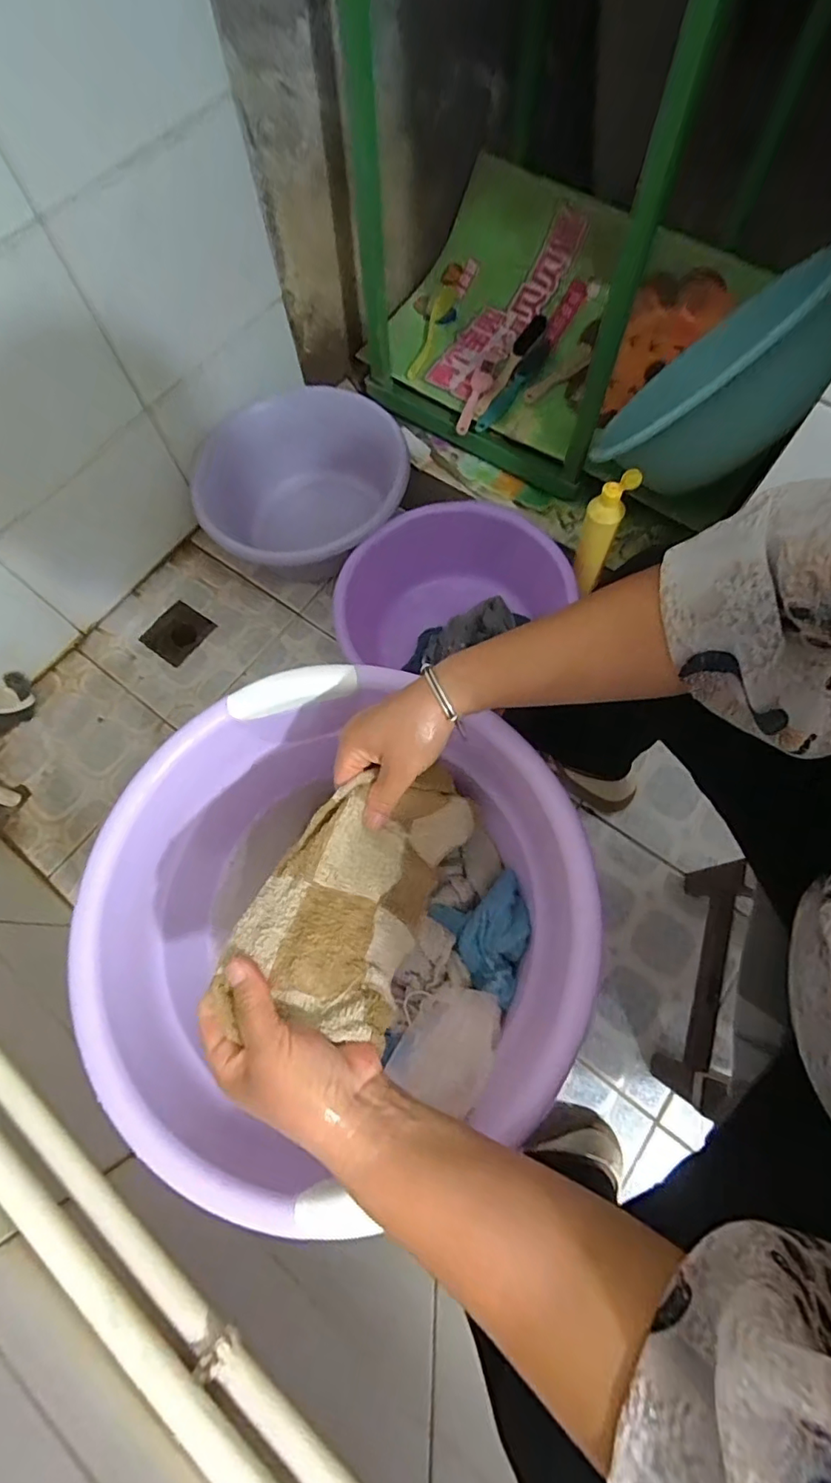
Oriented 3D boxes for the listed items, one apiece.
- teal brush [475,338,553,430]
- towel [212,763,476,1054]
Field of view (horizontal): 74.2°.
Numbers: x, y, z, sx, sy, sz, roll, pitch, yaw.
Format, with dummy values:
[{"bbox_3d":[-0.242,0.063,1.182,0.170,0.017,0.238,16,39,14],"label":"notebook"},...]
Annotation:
[{"bbox_3d":[0.201,-0.709,1.085,0.039,0.027,0.230,33,75,13],"label":"teal brush"},{"bbox_3d":[-0.033,0.098,0.406,0.103,0.123,0.185,22,73,10],"label":"towel"}]

